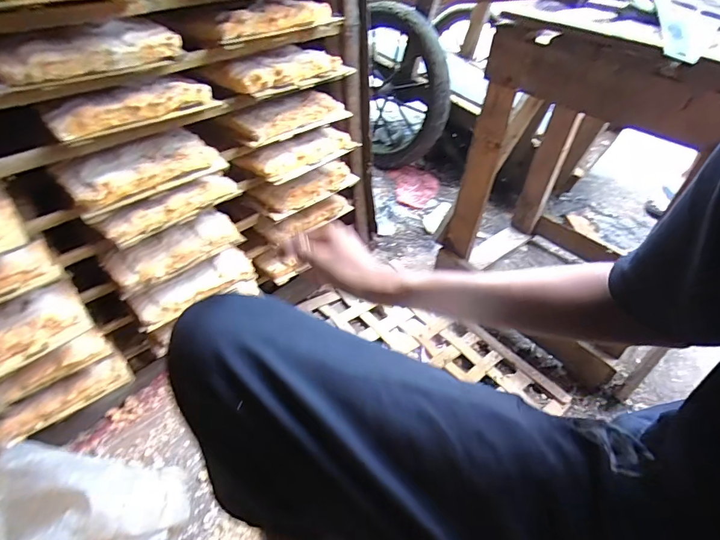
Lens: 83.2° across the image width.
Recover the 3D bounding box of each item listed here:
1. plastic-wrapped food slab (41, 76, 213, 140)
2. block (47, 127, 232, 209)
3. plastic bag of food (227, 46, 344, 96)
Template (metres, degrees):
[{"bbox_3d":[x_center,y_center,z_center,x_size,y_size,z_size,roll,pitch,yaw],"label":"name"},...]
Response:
[{"bbox_3d":[-0.316,-0.232,0.566,0.206,0.041,0.069,-21,44,-23],"label":"plastic-wrapped food slab"},{"bbox_3d":[-0.333,-0.167,0.623,0.231,0.055,0.113,-26,46,-27],"label":"block"},{"bbox_3d":[-0.125,-0.359,0.712,0.218,0.054,0.047,-30,48,-31],"label":"plastic bag of food"}]

